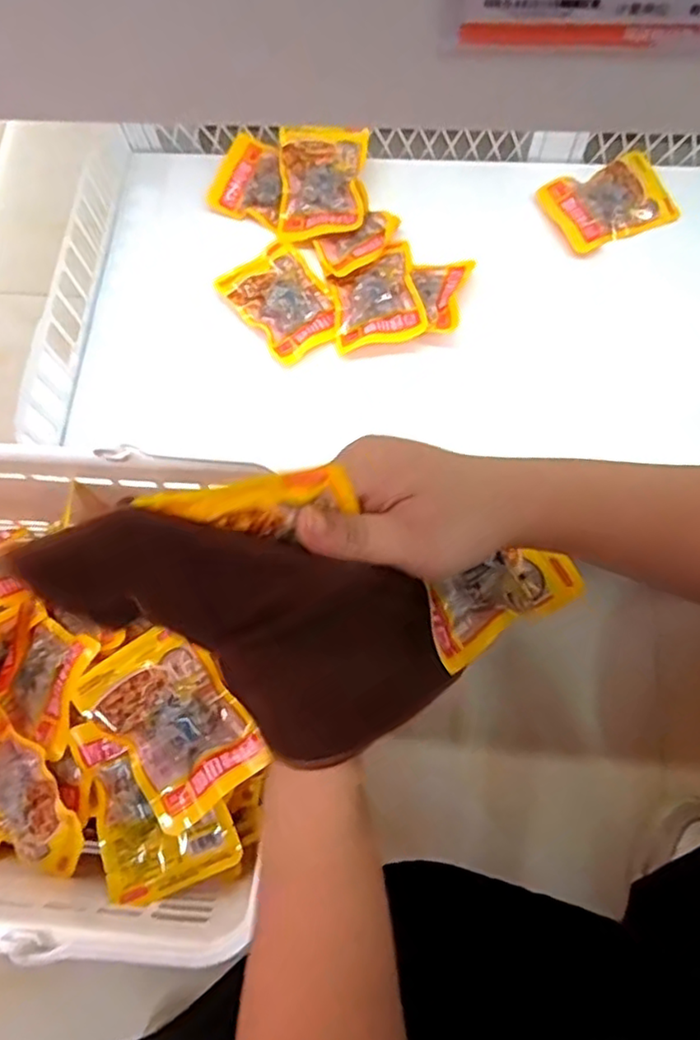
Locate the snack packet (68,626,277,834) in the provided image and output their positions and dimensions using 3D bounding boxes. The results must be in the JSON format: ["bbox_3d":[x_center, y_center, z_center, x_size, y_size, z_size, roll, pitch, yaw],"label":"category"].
[{"bbox_3d":[-0.116,0.133,0.429,0.083,0.027,0.115,-36,75,-9],"label":"snack packet"}]

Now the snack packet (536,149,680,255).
[{"bbox_3d":[0.257,-0.317,0.642,0.118,0.017,0.087,-23,73,-5],"label":"snack packet"}]

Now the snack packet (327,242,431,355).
[{"bbox_3d":[0.024,-0.209,0.602,0.084,0.015,0.100,-13,73,-2],"label":"snack packet"}]

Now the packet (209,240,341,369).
[{"bbox_3d":[-0.061,-0.206,0.613,0.083,0.015,0.111,-38,75,-9],"label":"packet"}]

